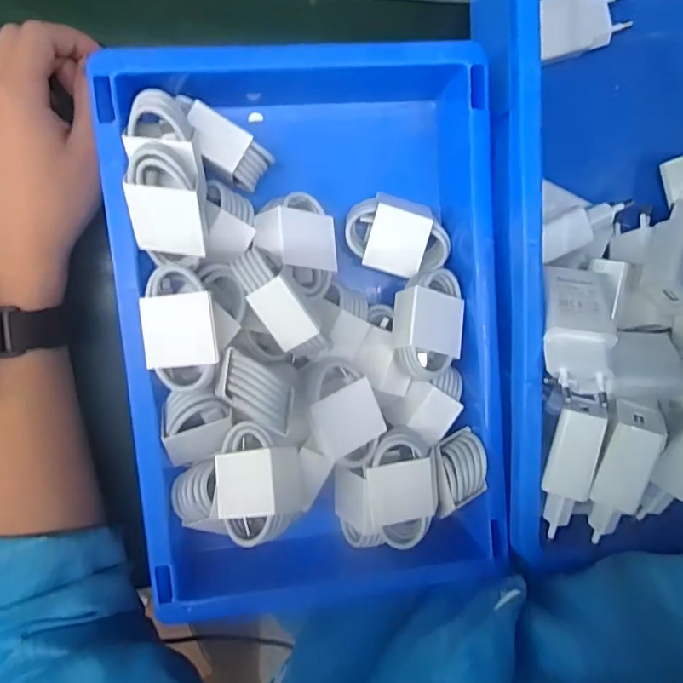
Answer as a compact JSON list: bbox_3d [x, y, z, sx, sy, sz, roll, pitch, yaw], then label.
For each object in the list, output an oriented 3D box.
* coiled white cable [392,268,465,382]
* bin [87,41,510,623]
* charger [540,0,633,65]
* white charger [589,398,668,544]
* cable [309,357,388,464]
[{"bbox_3d":[0.049,-0.010,0.325,0.042,0.024,0.063,7,87,-30],"label":"coiled white cable"},{"bbox_3d":[-0.015,-0.003,0.319,0.207,0.084,0.318,-5,94,-9],"label":"bin"},{"bbox_3d":[0.152,-0.202,0.351,0.068,0.022,0.038,-19,96,-8],"label":"charger"},{"bbox_3d":[0.149,0.070,0.292,0.023,0.025,0.073,16,110,23],"label":"white charger"},{"bbox_3d":[0.002,0.040,0.312,0.039,0.018,0.061,-18,96,-8],"label":"cable"}]

